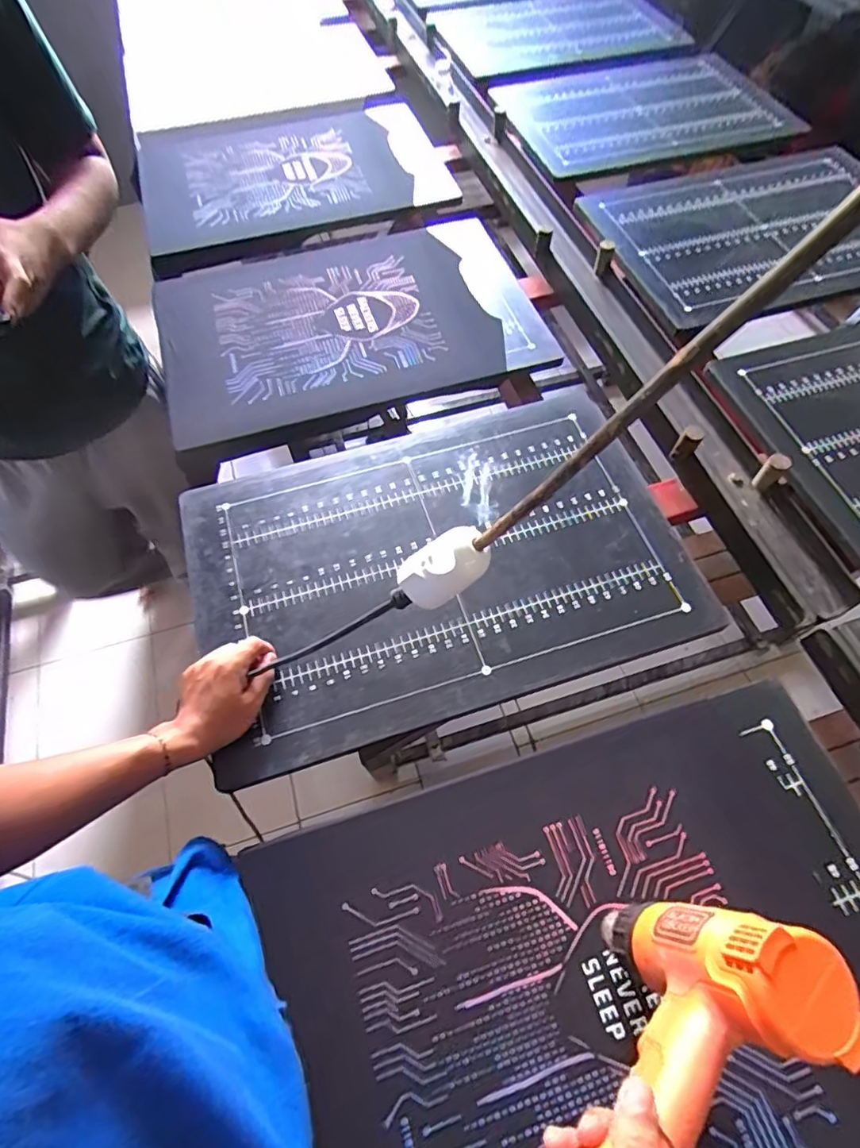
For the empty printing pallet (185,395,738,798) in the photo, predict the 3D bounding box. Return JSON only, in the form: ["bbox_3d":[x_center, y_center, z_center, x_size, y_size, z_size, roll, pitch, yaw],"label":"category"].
[{"bbox_3d":[0.007,-0.028,0.687,0.587,0.018,0.403,-16,62,-9],"label":"empty printing pallet"}]

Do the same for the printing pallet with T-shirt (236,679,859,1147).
[{"bbox_3d":[0.167,0.351,0.480,0.575,0.018,0.393,-15,62,-8],"label":"printing pallet with T-shirt"}]

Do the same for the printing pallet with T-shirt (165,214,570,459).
[{"bbox_3d":[-0.149,-0.425,0.916,0.605,0.049,0.435,-17,62,-5],"label":"printing pallet with T-shirt"}]

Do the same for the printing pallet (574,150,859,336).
[{"bbox_3d":[0.605,-0.637,1.011,0.579,0.020,0.405,-16,62,-9],"label":"printing pallet"}]

